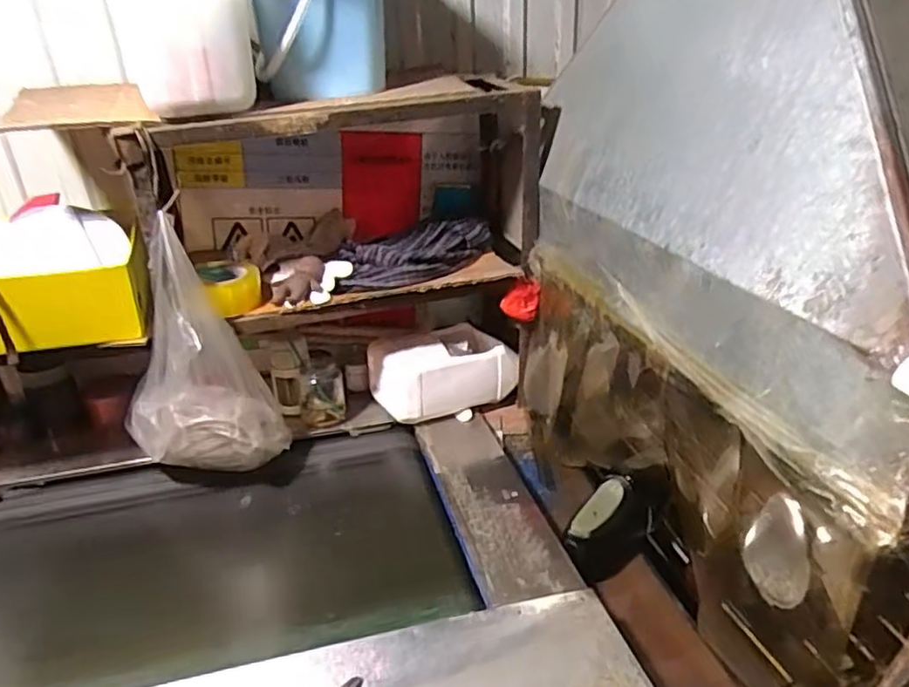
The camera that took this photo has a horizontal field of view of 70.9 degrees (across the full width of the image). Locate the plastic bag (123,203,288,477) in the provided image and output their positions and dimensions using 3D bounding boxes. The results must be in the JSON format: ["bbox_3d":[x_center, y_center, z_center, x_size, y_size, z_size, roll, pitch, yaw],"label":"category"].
[{"bbox_3d":[-0.391,0.023,0.976,0.215,0.364,0.160,15,30,28],"label":"plastic bag"}]

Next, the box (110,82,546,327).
[{"bbox_3d":[-0.166,-0.265,1.078,0.618,0.299,0.313,-9,28,-16],"label":"box"}]

